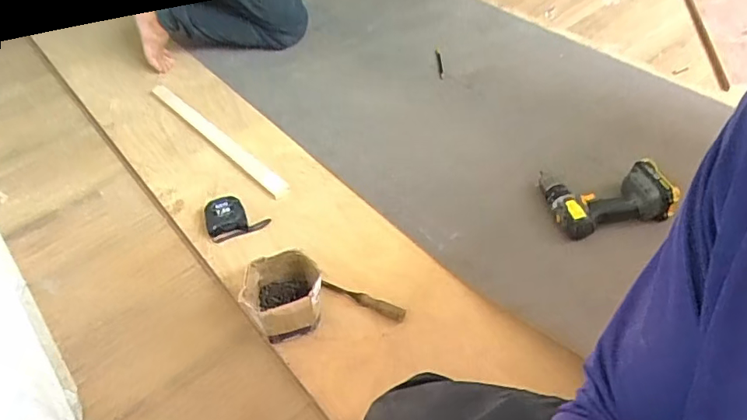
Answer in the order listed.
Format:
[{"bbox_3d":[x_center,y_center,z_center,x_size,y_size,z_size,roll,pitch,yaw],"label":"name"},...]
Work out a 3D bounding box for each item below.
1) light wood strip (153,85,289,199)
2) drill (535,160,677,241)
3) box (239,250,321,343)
[{"bbox_3d":[-0.393,-0.190,1.293,0.044,0.015,0.581,-37,54,-25],"label":"light wood strip"},{"bbox_3d":[0.457,-0.035,1.036,0.230,0.069,0.157,-9,47,-2],"label":"drill"},{"bbox_3d":[-0.154,0.156,0.916,0.127,0.106,0.126,-10,47,-2],"label":"box"}]

